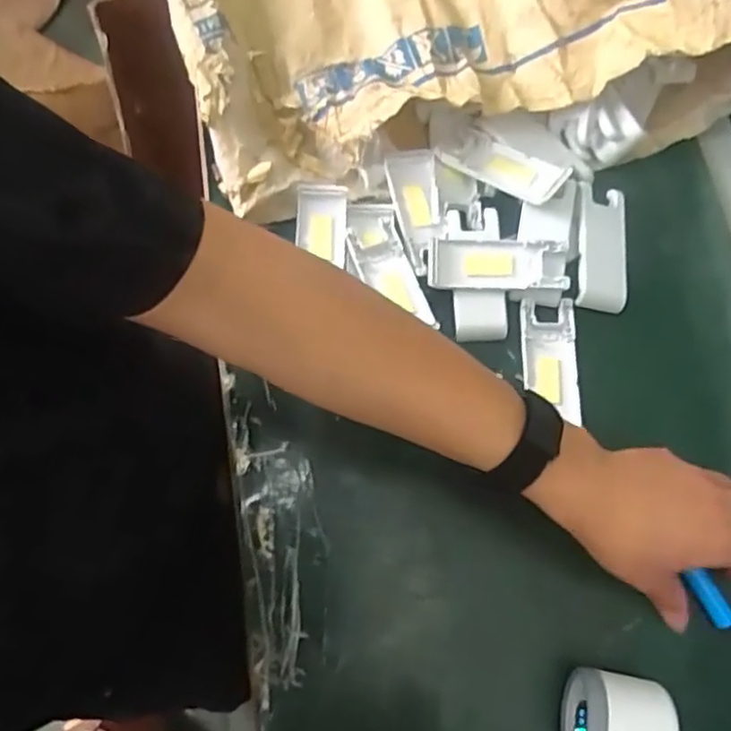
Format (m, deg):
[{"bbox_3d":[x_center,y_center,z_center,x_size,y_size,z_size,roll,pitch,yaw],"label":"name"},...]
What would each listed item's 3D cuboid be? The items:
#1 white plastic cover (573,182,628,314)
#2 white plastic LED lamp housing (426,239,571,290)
[{"bbox_3d":[0.183,-0.091,0.521,0.037,0.020,0.104,7,73,3],"label":"white plastic cover"},{"bbox_3d":[0.099,-0.074,0.505,0.100,0.020,0.039,3,73,2],"label":"white plastic LED lamp housing"}]

